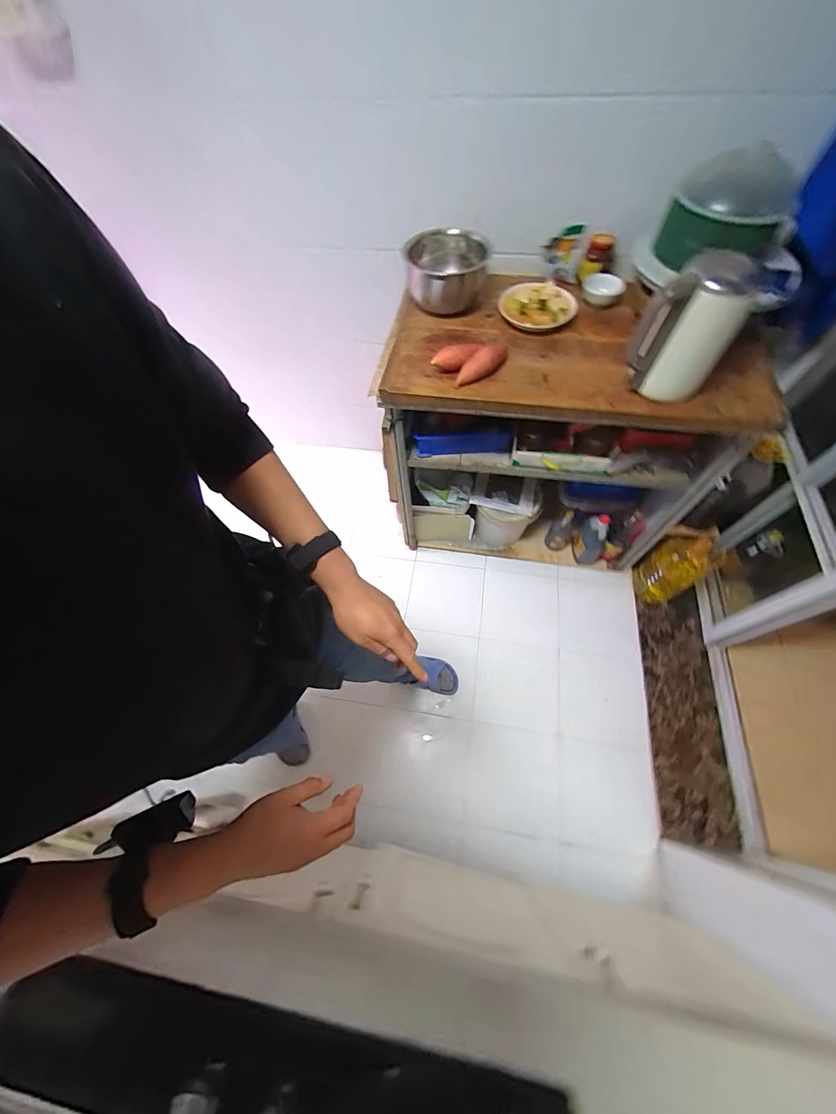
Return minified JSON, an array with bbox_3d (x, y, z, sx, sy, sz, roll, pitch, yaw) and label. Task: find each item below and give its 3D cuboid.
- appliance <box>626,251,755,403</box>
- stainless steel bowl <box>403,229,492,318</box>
[{"bbox_3d":[0.535,-0.444,0.764,0.160,0.233,0.136,32,68,18],"label":"appliance"},{"bbox_3d":[0.071,-0.760,1.024,0.214,0.137,0.237,7,63,7],"label":"stainless steel bowl"}]

